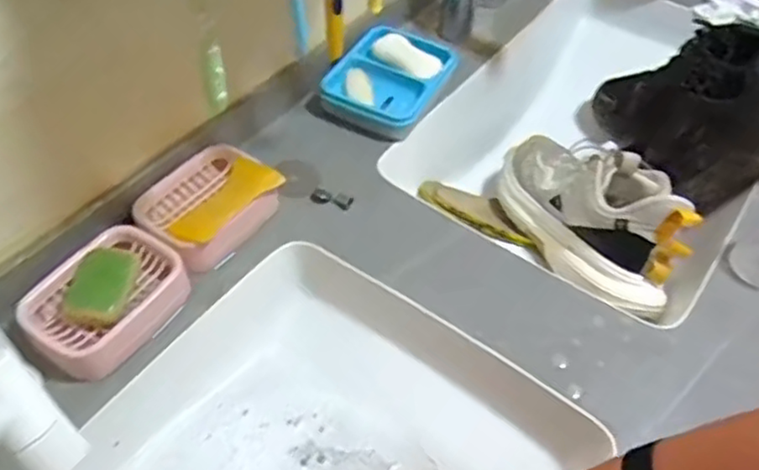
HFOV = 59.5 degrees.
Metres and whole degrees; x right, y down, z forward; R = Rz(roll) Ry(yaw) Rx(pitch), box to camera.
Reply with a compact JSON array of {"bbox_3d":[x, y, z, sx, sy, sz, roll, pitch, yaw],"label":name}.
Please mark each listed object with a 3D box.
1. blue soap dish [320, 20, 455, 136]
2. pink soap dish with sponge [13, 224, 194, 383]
[{"bbox_3d":[0.011,-0.182,0.772,0.125,0.034,0.155,21,52,13],"label":"blue soap dish"},{"bbox_3d":[-0.232,0.053,0.563,0.087,0.049,0.125,32,55,21],"label":"pink soap dish with sponge"}]

